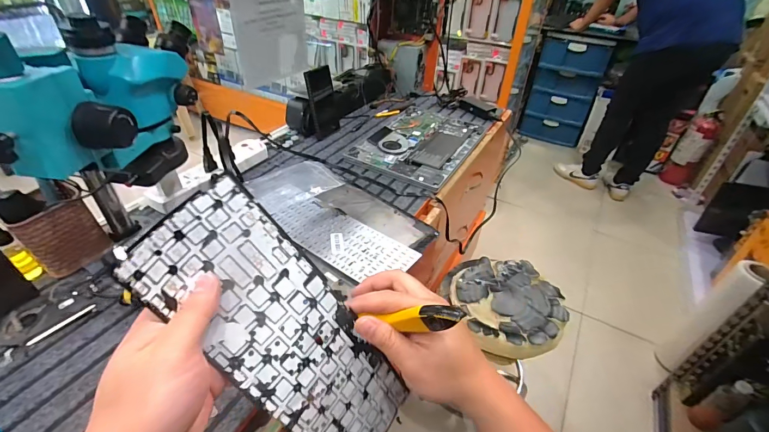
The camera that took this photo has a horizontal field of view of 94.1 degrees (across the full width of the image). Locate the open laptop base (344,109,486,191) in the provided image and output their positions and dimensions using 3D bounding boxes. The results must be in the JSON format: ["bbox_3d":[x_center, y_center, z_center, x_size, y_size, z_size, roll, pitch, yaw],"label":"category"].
[{"bbox_3d":[0.104,-0.196,0.921,0.237,0.018,0.393,21,42,23],"label":"open laptop base"}]

